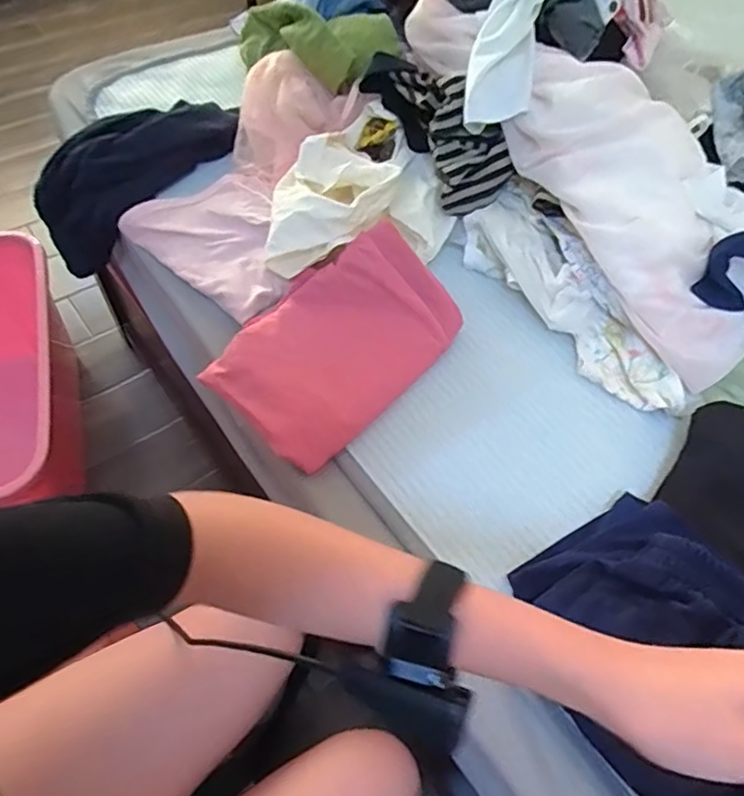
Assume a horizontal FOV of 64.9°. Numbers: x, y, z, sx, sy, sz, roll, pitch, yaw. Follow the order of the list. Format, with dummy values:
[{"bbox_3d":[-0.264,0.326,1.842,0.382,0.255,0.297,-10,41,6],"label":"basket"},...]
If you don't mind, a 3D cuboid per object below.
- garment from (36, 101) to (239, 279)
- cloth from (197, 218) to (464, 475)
[{"bbox_3d":[-0.321,-0.295,0.773,0.298,0.116,0.130,-36,62,5],"label":"garment"},{"bbox_3d":[-0.034,-0.057,0.596,0.161,0.047,0.240,44,74,5],"label":"cloth"}]

